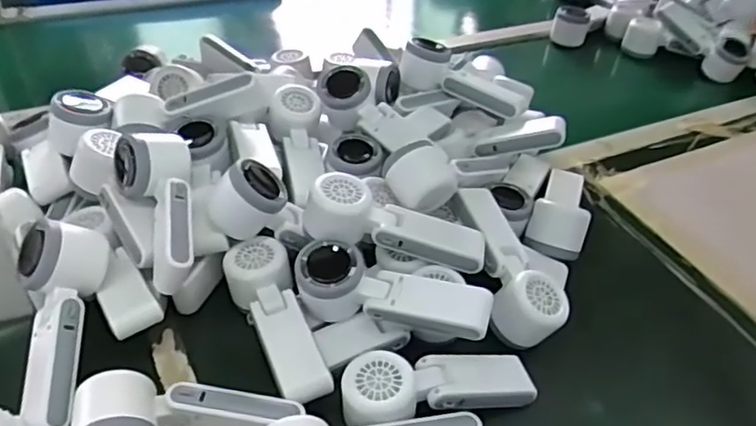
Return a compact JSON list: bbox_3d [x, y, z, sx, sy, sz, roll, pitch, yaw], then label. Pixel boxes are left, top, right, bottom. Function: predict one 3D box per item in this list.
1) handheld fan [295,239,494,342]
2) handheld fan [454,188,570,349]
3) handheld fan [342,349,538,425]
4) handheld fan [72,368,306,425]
[{"bbox_3d":[0.011,0.072,0.533,0.166,0.053,0.053,14,41,9],"label":"handheld fan"},{"bbox_3d":[0.122,0.042,0.590,0.062,0.046,0.167,-9,59,-16],"label":"handheld fan"},{"bbox_3d":[0.052,0.139,0.509,0.165,0.039,0.052,3,40,-24],"label":"handheld fan"},{"bbox_3d":[-0.141,0.154,0.471,0.155,0.047,0.062,-3,41,-10],"label":"handheld fan"}]

